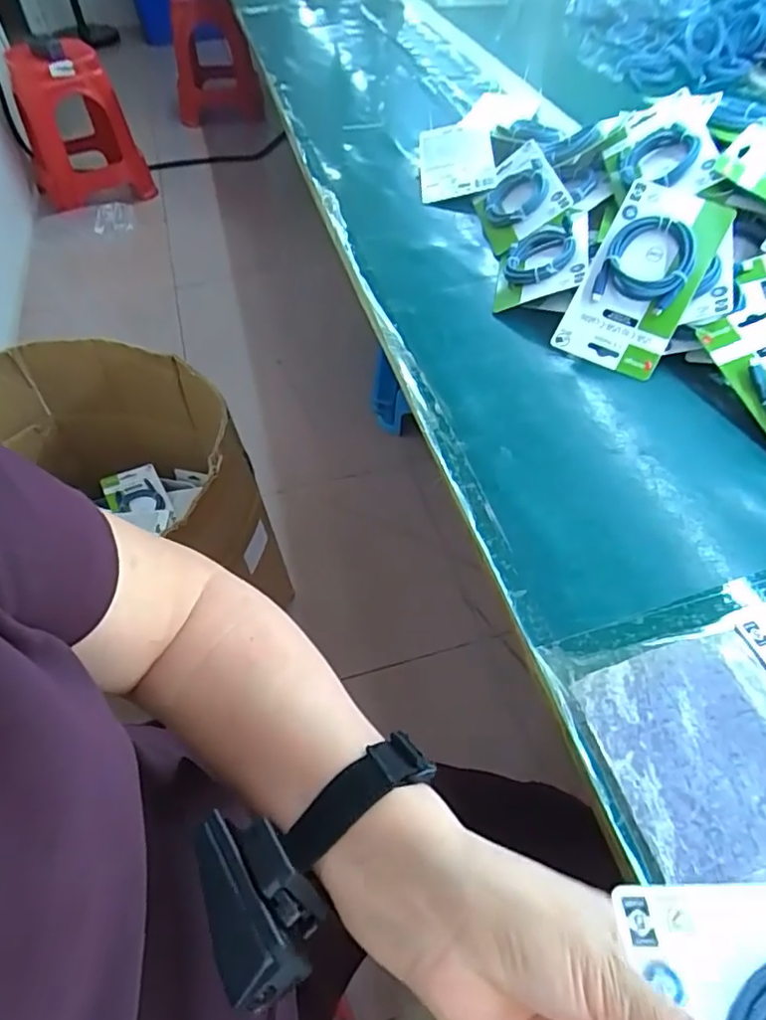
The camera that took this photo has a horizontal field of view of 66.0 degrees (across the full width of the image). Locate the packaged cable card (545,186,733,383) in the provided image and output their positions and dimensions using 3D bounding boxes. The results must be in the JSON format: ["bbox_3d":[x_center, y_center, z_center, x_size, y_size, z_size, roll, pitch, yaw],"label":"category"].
[{"bbox_3d":[0.246,-0.221,0.564,0.099,0.021,0.175,28,96,19],"label":"packaged cable card"}]

